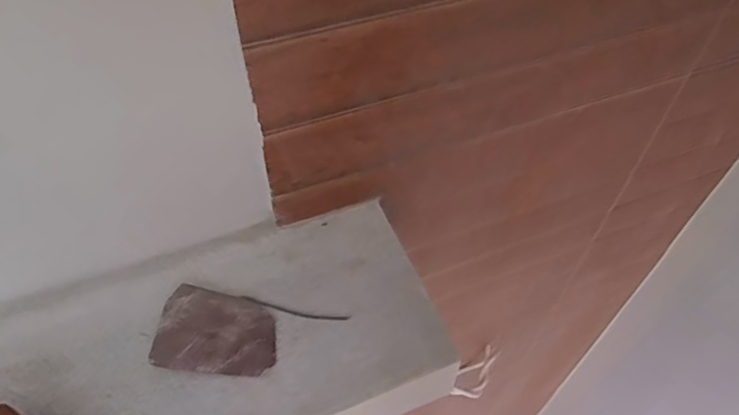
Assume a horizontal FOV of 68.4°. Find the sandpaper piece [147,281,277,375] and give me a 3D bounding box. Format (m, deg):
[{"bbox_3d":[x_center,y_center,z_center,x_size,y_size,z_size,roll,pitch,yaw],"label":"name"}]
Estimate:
[{"bbox_3d":[-0.130,0.105,0.469,0.096,0.018,0.075,2,52,0],"label":"sandpaper piece"}]

